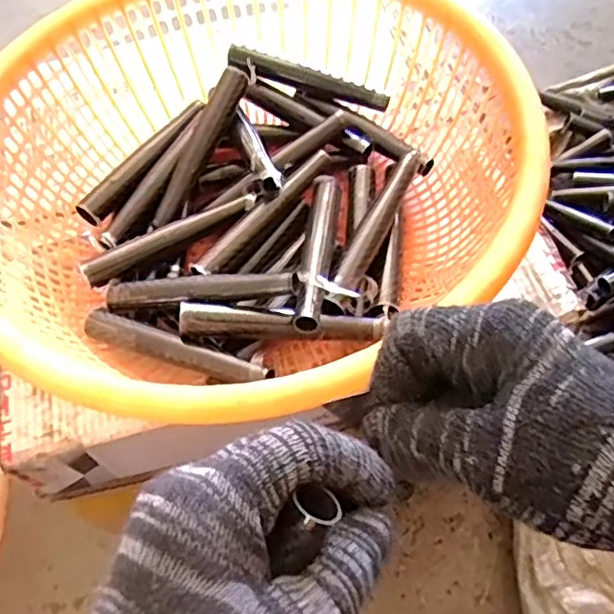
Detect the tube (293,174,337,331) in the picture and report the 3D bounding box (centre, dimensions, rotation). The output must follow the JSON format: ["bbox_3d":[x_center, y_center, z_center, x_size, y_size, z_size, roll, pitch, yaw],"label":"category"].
[{"bbox_3d":[0.007,-0.045,0.455,0.021,0.017,0.148,3,50,5],"label":"tube"}]

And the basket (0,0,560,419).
[{"bbox_3d":[-0.055,-0.096,0.467,0.383,0.125,0.370,-2,60,3],"label":"basket"}]

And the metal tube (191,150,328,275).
[{"bbox_3d":[-0.033,-0.074,0.481,0.016,0.014,0.147,35,68,21],"label":"metal tube"}]

